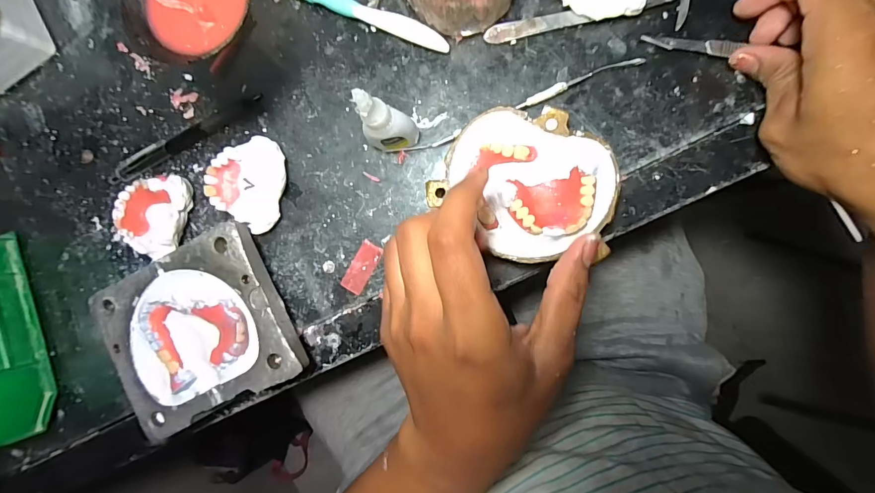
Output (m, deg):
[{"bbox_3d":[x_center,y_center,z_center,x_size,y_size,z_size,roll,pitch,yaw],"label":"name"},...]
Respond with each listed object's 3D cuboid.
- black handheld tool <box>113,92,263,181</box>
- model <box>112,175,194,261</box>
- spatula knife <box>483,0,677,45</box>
[{"bbox_3d":[-0.200,-0.085,0.312,0.138,0.012,0.016,-26,88,8],"label":"black handheld tool"},{"bbox_3d":[-0.219,-0.023,0.306,0.057,0.027,0.059,1,92,8],"label":"model"},{"bbox_3d":[0.101,-0.156,0.269,0.138,0.009,0.013,-7,91,8],"label":"spatula knife"}]

